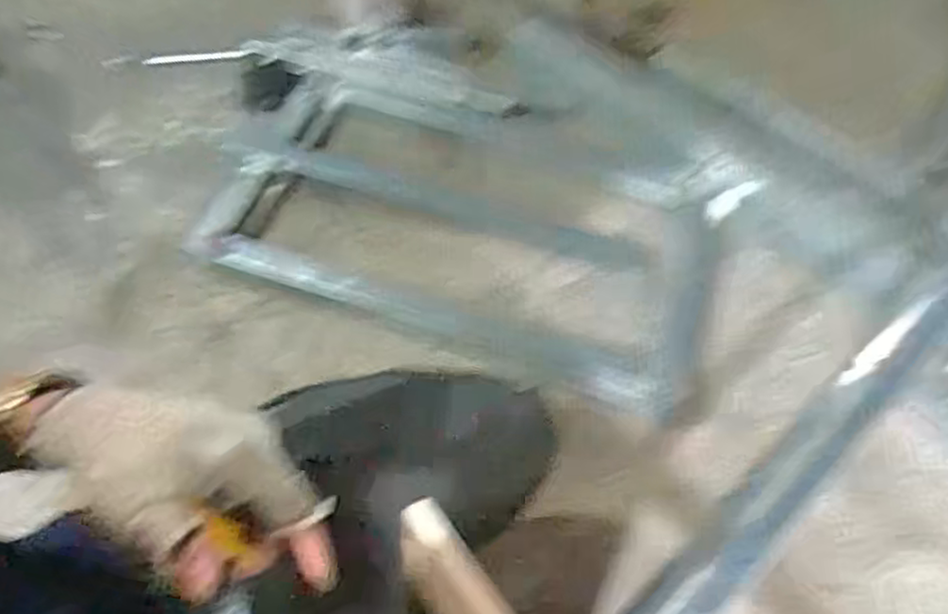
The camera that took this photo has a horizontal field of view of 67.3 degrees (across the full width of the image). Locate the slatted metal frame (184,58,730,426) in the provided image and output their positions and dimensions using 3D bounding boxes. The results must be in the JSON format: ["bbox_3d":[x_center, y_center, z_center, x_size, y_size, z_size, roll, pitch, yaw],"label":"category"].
[{"bbox_3d":[-0.015,-0.131,1.059,0.734,0.096,0.421,19,57,9],"label":"slatted metal frame"}]

